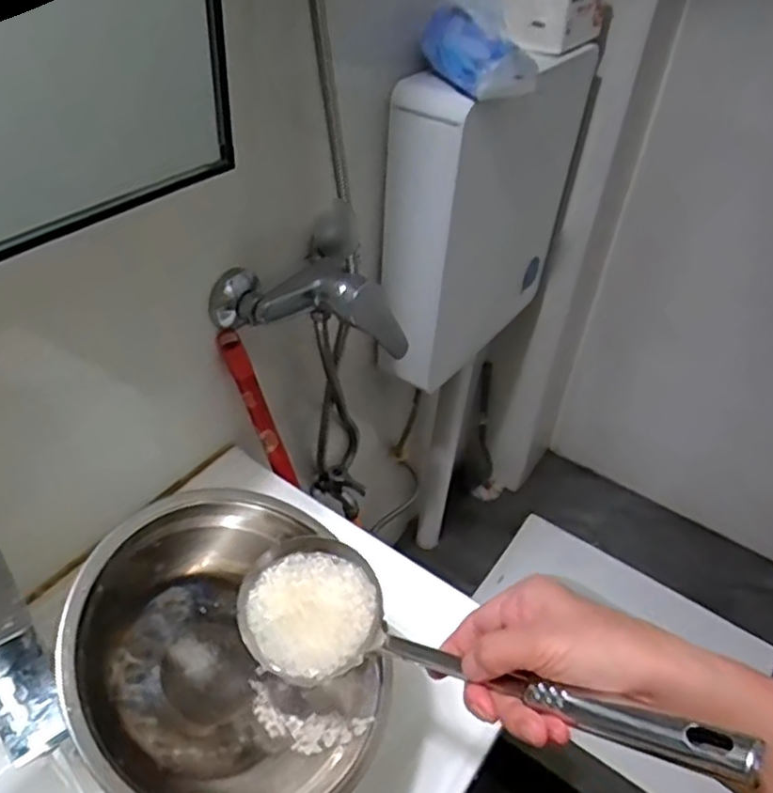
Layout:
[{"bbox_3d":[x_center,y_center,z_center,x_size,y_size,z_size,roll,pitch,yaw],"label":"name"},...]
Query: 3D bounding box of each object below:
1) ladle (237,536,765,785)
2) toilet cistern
[{"bbox_3d":[0.030,0.141,0.370,0.298,0.053,0.086,4,32,44],"label":"ladle"},{"bbox_3d":[0.150,-0.262,0.981,0.108,0.411,0.412,27,47,24],"label":"toilet cistern"}]

